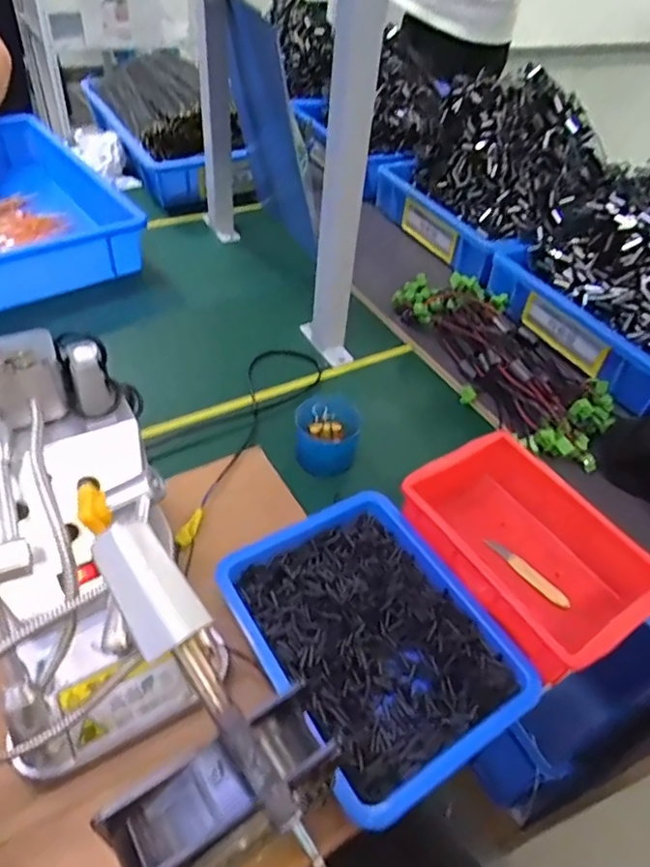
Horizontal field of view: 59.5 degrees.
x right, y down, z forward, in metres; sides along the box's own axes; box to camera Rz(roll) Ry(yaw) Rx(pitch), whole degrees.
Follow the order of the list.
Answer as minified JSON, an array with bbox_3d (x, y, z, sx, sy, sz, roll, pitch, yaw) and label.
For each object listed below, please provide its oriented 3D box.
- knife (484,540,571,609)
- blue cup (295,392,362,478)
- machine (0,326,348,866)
[{"bbox_3d":[0.179,0.121,0.501,0.014,0.007,0.083,-28,54,-30],"label":"knife"},{"bbox_3d":[0.003,0.002,0.579,0.062,0.050,0.069,12,45,6],"label":"blue cup"},{"bbox_3d":[-0.146,0.105,0.352,0.152,0.173,0.358,-21,51,-25],"label":"machine"}]

